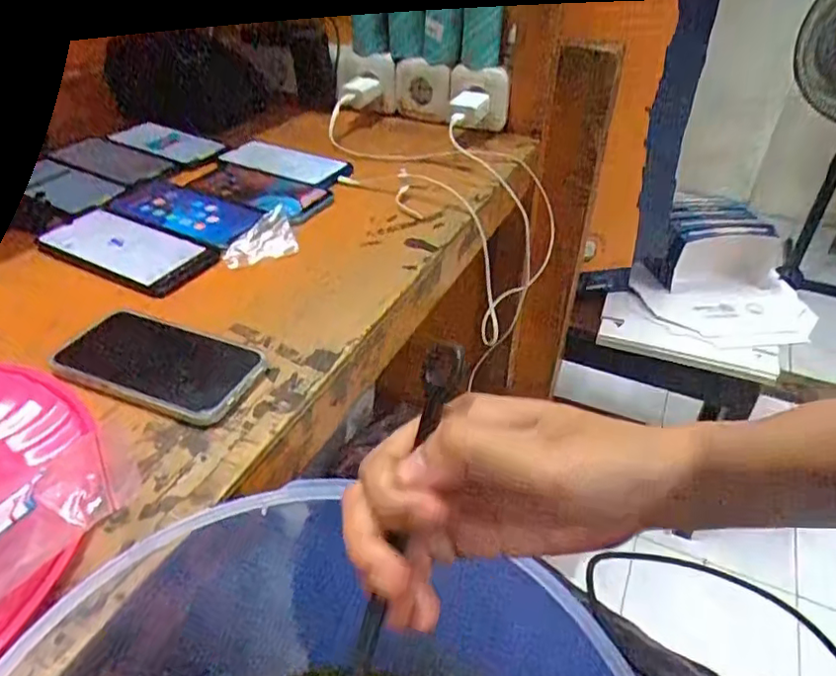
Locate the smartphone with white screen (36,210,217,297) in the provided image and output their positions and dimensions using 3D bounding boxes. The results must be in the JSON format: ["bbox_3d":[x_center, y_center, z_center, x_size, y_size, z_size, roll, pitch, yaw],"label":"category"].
[{"bbox_3d":[-0.271,-0.085,0.551,0.160,0.007,0.080,19,41,23],"label":"smartphone with white screen"}]

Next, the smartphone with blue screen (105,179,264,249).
[{"bbox_3d":[-0.234,-0.130,0.606,0.160,0.010,0.079,18,41,22],"label":"smartphone with blue screen"}]

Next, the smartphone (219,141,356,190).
[{"bbox_3d":[-0.158,-0.213,0.711,0.166,0.011,0.070,19,41,23],"label":"smartphone"}]

